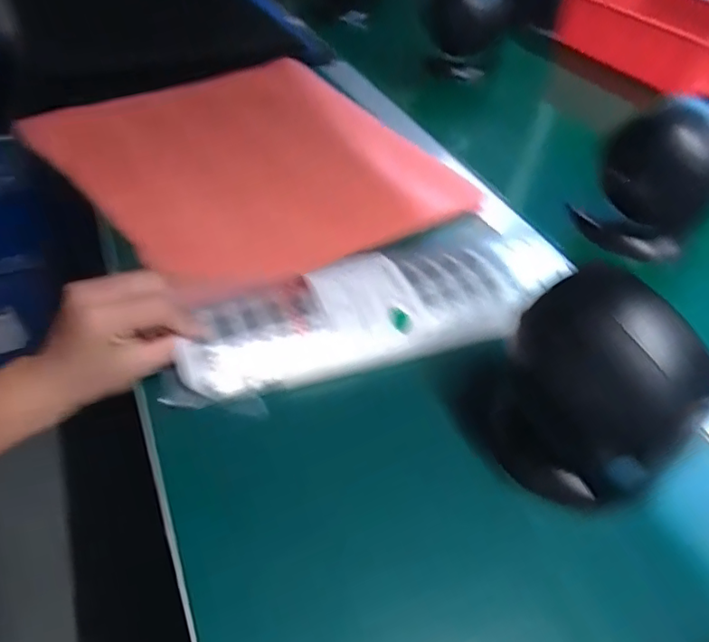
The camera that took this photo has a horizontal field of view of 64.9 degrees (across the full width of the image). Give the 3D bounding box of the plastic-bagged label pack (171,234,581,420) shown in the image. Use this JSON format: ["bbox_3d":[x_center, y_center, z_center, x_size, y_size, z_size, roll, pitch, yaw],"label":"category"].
[{"bbox_3d":[0.018,-0.011,0.433,0.314,0.024,0.096,-15,67,-15],"label":"plastic-bagged label pack"}]

